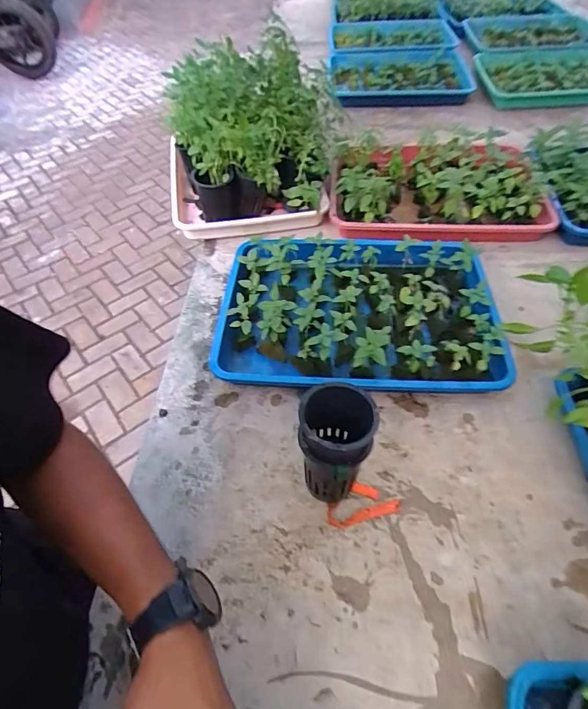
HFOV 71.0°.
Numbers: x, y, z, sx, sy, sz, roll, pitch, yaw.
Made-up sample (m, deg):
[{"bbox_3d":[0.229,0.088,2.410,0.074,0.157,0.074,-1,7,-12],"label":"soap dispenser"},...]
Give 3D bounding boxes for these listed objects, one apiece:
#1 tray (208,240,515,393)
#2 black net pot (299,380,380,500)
[{"bbox_3d":[0.083,-0.079,0.637,0.413,0.083,0.294,1,52,4],"label":"tray"},{"bbox_3d":[0.046,0.103,0.454,0.072,0.146,0.076,-2,53,3],"label":"black net pot"}]

